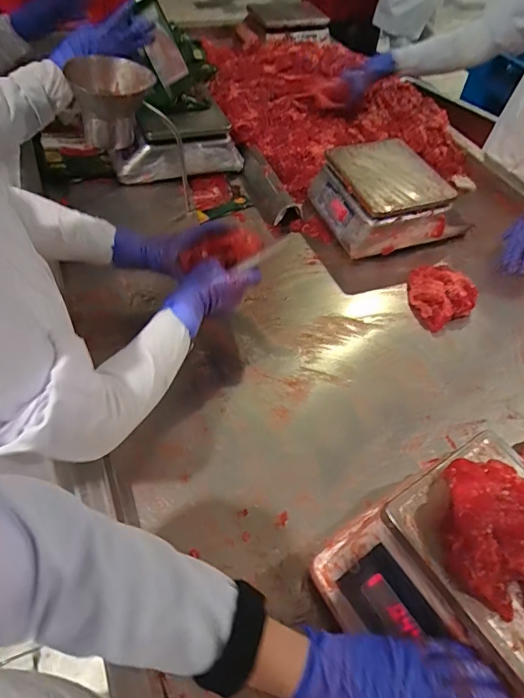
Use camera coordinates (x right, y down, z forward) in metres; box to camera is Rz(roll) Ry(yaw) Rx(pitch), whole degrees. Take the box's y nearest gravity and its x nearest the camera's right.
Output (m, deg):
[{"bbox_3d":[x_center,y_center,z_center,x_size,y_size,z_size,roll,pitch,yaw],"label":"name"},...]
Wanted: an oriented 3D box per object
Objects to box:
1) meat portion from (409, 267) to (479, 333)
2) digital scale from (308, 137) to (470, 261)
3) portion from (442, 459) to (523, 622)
[{"bbox_3d":[0.317,-0.107,0.831,0.111,0.052,0.118,-25,57,-21],"label":"meat portion"},{"bbox_3d":[0.253,-0.313,0.949,0.243,0.127,0.234,-18,55,-17],"label":"digital scale"},{"bbox_3d":[0.238,0.177,0.410,0.134,0.045,0.141,13,52,7],"label":"portion"}]

